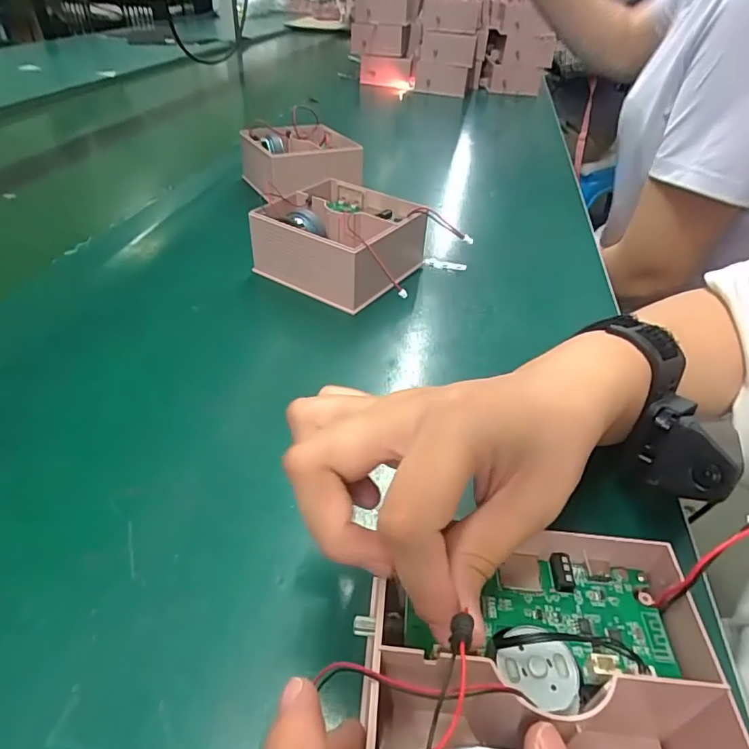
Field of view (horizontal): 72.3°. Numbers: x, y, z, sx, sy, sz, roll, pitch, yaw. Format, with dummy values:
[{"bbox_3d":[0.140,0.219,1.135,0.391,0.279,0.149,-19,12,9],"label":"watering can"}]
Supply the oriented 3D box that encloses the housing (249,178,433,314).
[{"bbox_3d":[-0.023,-0.104,0.414,0.111,0.062,0.110,24,41,23],"label":"housing"}]

